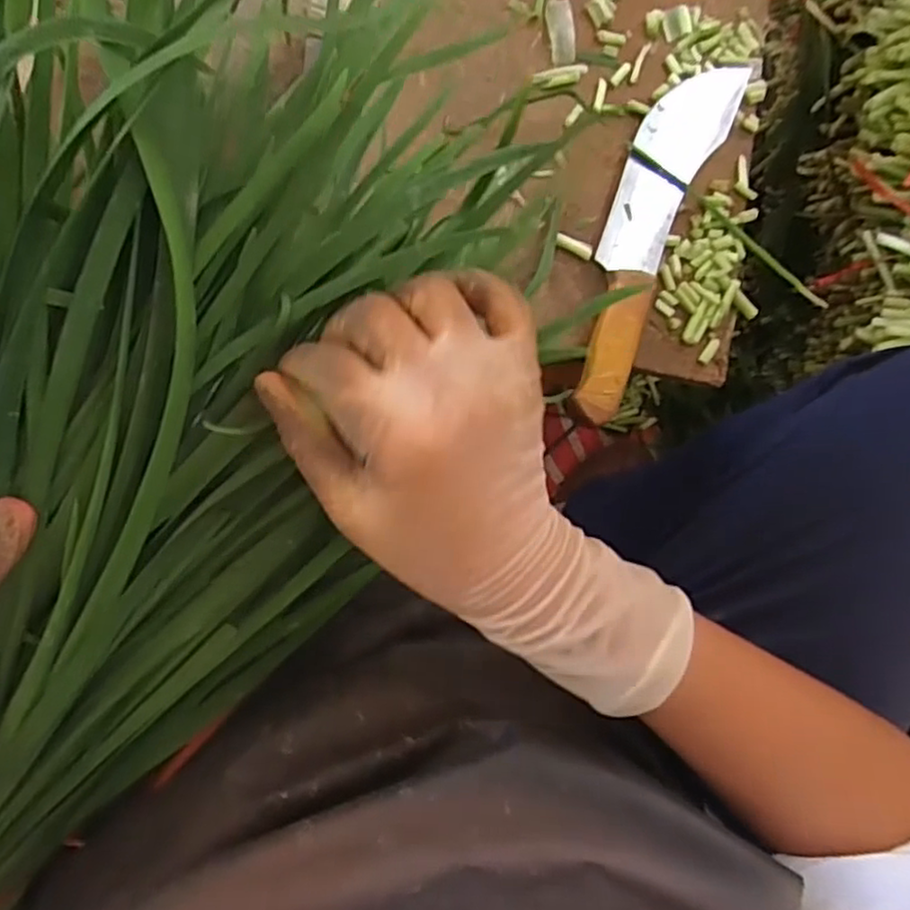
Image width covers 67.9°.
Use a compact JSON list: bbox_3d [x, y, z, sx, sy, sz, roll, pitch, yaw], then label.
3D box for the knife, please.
[{"bbox_3d":[0.137,-0.163,0.491,0.061,0.025,0.291,25,84,-6],"label":"knife"}]

